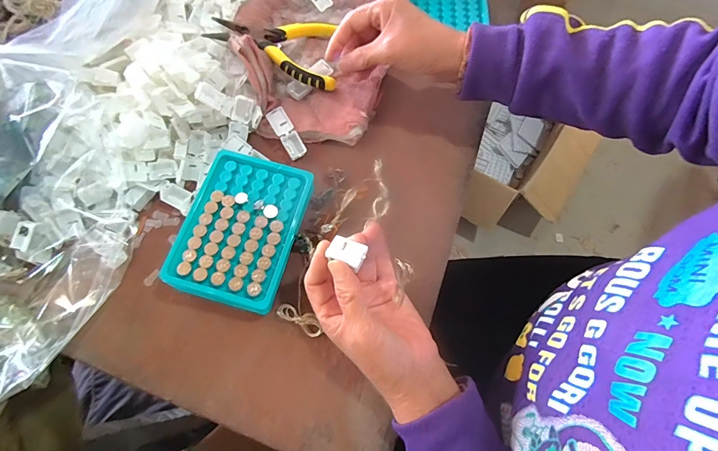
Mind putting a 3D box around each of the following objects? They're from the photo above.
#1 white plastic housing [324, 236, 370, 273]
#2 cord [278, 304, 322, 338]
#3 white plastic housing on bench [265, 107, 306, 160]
[{"bbox_3d":[-0.008,0.019,0.270,0.027,0.005,0.019,23,71,11],"label":"white plastic housing"},{"bbox_3d":[-0.051,0.083,0.326,0.043,0.010,0.017,30,73,13],"label":"cord"},{"bbox_3d":[-0.077,-0.099,0.395,0.021,0.009,0.058,-30,90,-9],"label":"white plastic housing on bench"}]

